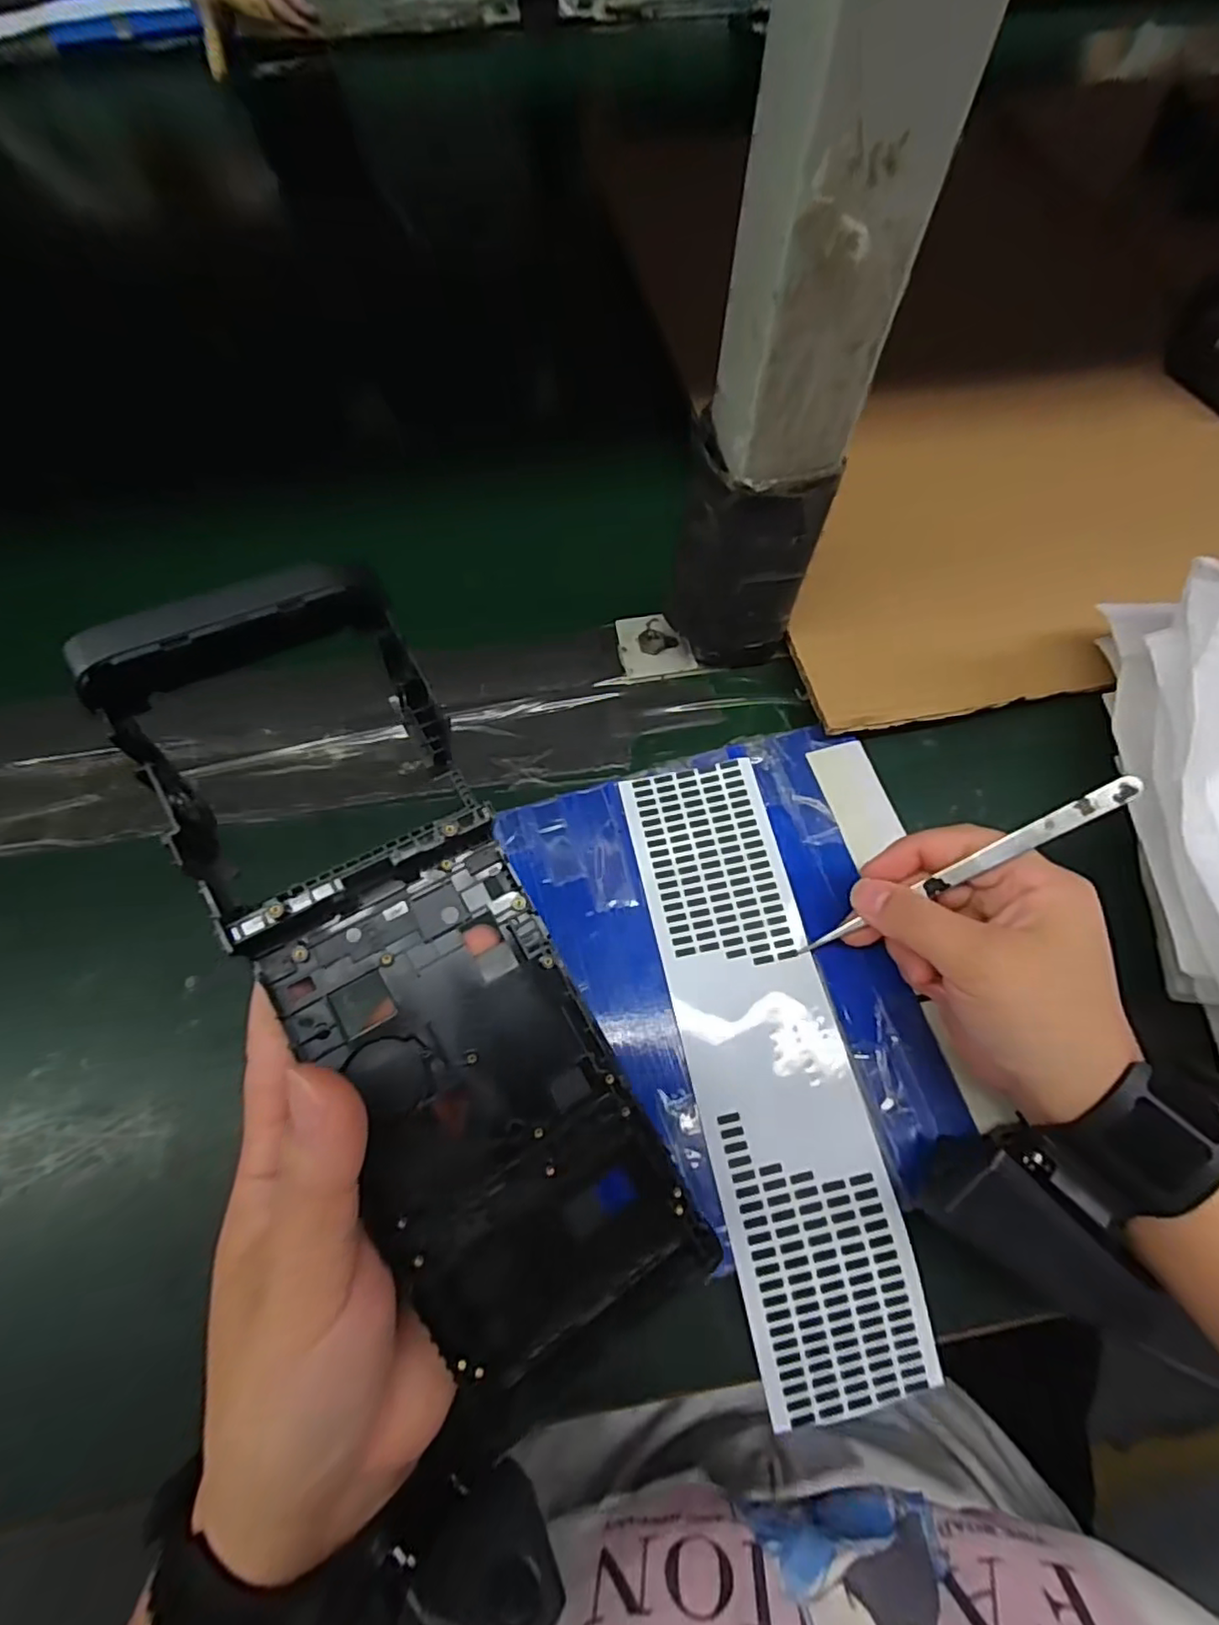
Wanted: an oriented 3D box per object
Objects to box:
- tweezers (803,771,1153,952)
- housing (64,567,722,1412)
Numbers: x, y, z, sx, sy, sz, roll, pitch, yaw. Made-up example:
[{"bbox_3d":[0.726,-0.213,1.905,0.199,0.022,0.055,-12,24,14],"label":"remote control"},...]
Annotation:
[{"bbox_3d":[0.133,0.025,0.245,0.133,0.005,0.008,-36,66,26],"label":"tweezers"},{"bbox_3d":[-0.053,0.042,0.176,0.076,0.040,0.229,-29,93,-11],"label":"housing"}]

